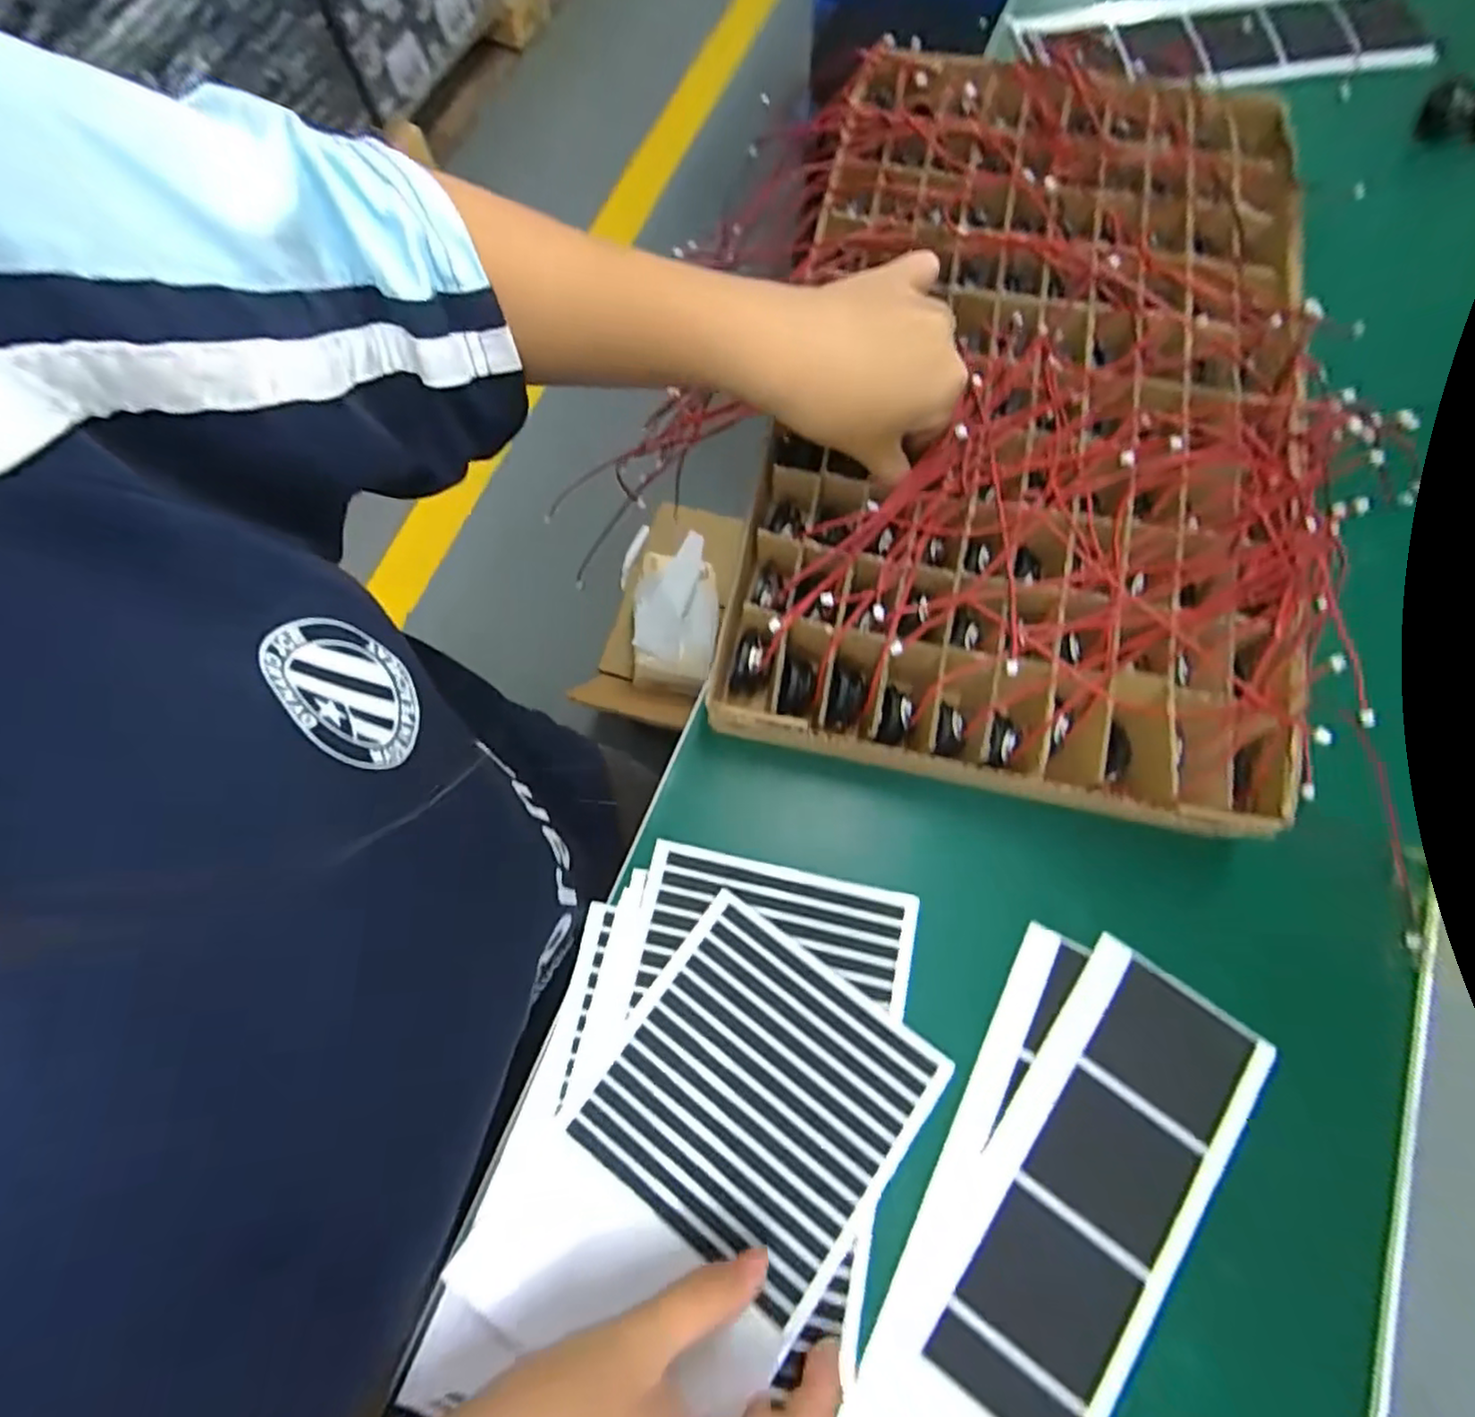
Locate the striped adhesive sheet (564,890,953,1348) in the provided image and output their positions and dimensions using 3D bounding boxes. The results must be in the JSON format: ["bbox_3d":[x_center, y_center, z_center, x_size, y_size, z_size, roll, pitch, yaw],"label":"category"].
[{"bbox_3d":[0.008,0.164,0.288,0.117,0.006,0.116,35,75,12],"label":"striped adhesive sheet"}]

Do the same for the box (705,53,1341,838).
[{"bbox_3d":[0.160,-0.170,0.364,0.255,0.049,0.446,12,73,5],"label":"box"}]

